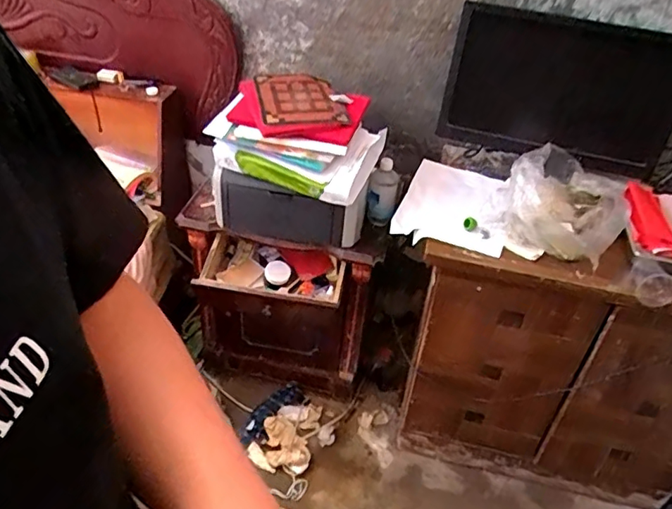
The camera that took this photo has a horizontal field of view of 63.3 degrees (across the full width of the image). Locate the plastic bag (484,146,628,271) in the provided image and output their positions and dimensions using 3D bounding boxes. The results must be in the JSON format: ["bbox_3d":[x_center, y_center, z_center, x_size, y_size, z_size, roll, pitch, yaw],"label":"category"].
[{"bbox_3d":[0.499,-0.103,1.211,0.250,0.124,0.288,29,46,27],"label":"plastic bag"}]

